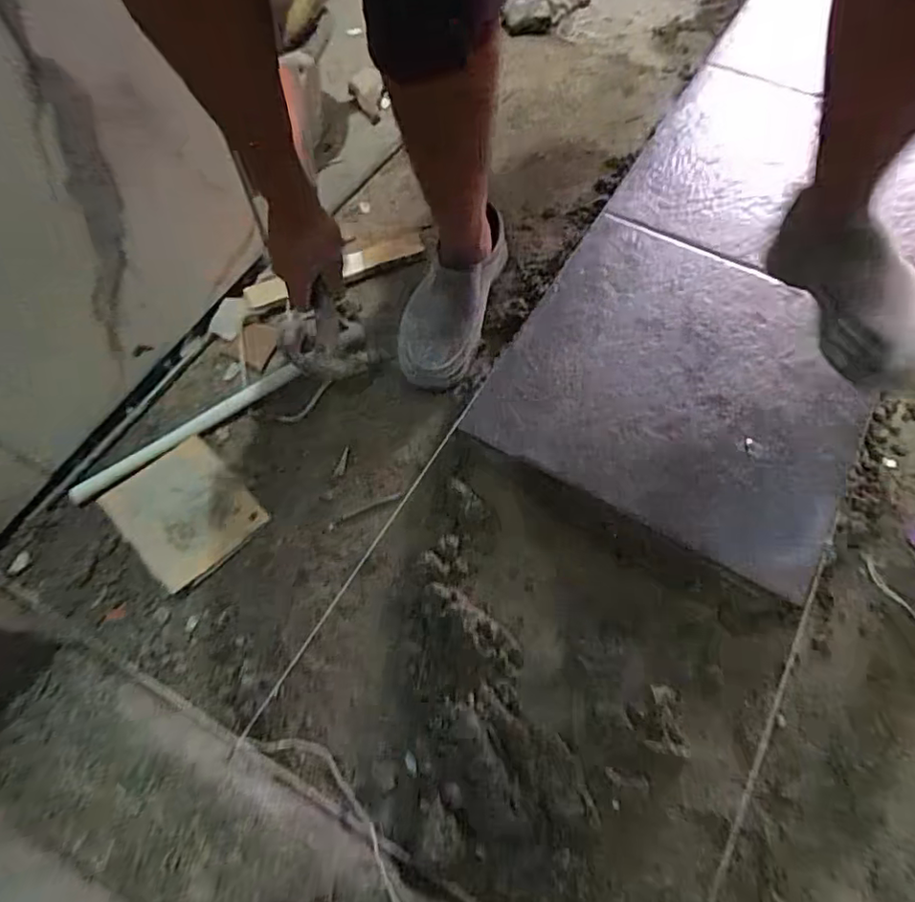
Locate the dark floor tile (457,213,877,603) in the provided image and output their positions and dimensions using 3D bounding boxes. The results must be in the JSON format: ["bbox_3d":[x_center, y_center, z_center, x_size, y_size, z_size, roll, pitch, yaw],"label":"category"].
[{"bbox_3d":[0.273,-0.089,0.696,0.401,0.019,0.379,28,68,13],"label":"dark floor tile"}]

